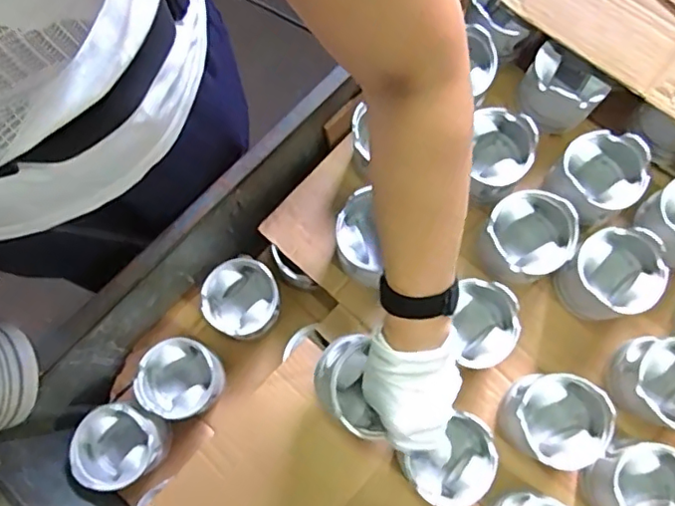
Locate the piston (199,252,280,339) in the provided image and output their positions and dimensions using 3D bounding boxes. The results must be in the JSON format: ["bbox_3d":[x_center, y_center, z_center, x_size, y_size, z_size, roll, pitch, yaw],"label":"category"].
[{"bbox_3d":[-0.120,0.064,0.734,0.092,0.085,0.092,32,75,10],"label":"piston"}]

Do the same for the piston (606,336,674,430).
[{"bbox_3d":[0.359,0.140,0.612,0.094,0.087,0.092,0,78,2],"label":"piston"}]

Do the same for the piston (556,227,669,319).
[{"bbox_3d":[0.310,0.027,0.641,0.090,0.093,0.088,0,78,2],"label":"piston"}]

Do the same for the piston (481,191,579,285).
[{"bbox_3d":[0.214,-0.014,0.655,0.096,0.089,0.092,0,78,2],"label":"piston"}]

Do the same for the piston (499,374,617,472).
[{"bbox_3d":[0.234,0.184,0.617,0.096,0.088,0.090,0,78,2],"label":"piston"}]

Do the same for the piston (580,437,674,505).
[{"bbox_3d":[0.318,0.247,0.596,0.094,0.081,0.090,0,78,2],"label":"piston"}]

